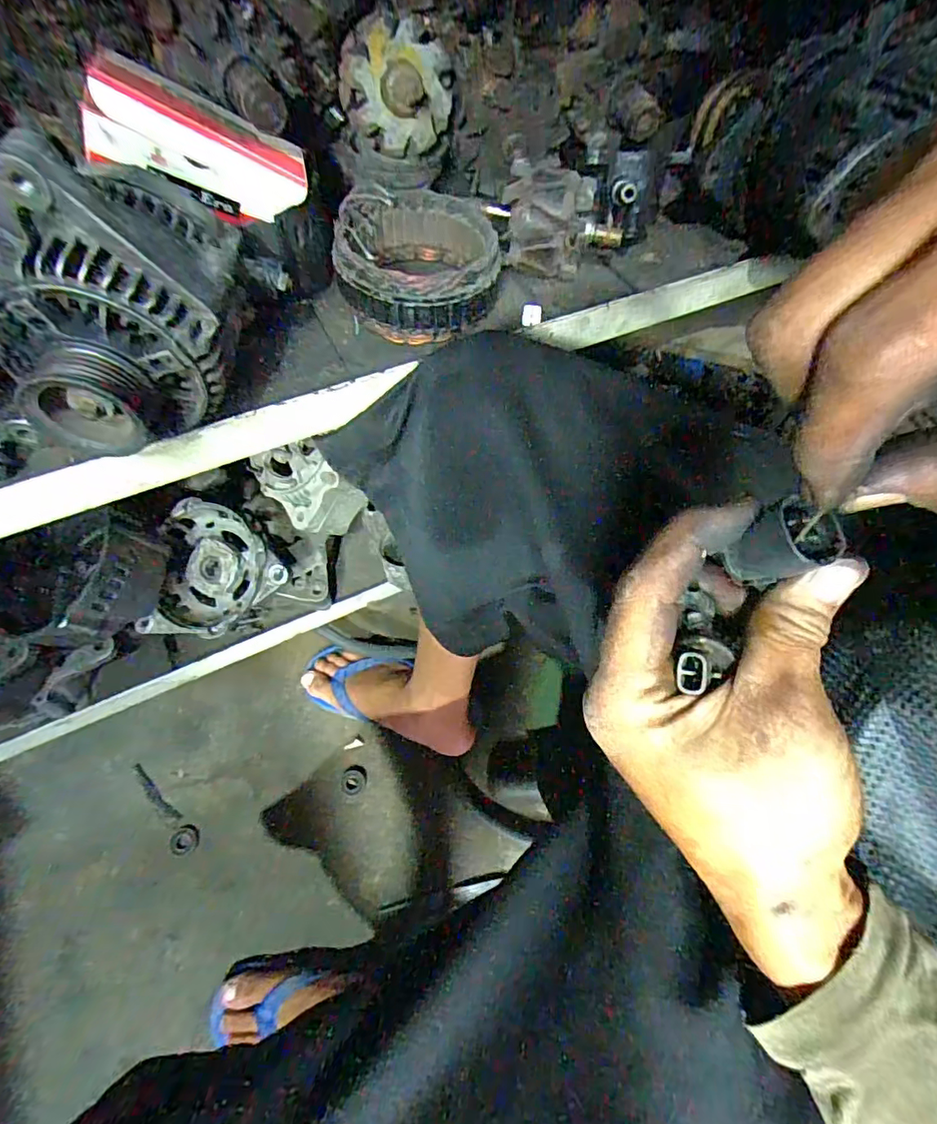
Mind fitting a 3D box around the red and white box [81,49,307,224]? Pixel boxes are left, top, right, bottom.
[{"bbox_3d":[-0.178,-0.276,0.356,0.127,0.060,0.053,3,59,-32],"label":"red and white box"}]

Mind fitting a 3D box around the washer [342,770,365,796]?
[{"bbox_3d":[-0.146,0.280,0.673,0.030,0.004,0.028,0,63,-1],"label":"washer"}]

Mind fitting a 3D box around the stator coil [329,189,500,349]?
[{"bbox_3d":[-0.040,-0.240,0.432,0.120,0.067,0.121,1,62,-2],"label":"stator coil"}]

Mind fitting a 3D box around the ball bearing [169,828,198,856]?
[{"bbox_3d":[-0.342,0.335,0.637,0.032,0.004,0.030,3,63,0],"label":"ball bearing"}]

